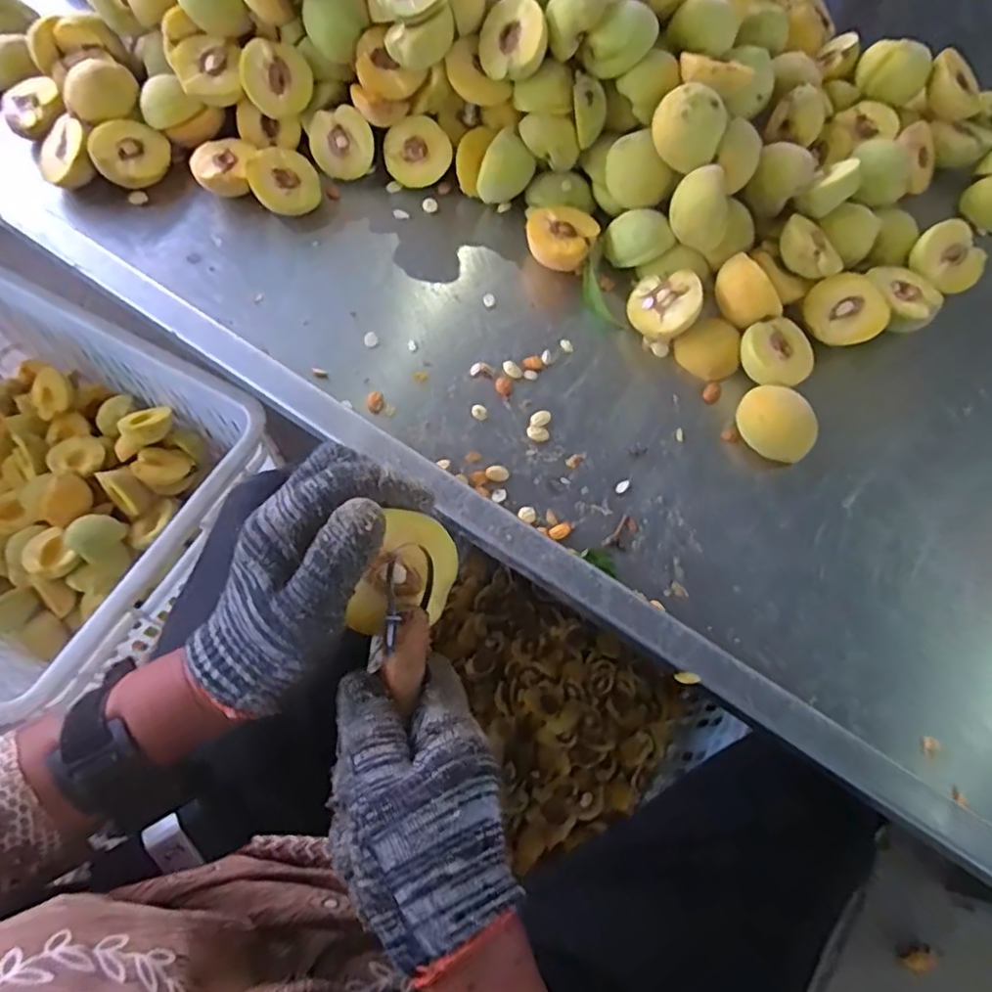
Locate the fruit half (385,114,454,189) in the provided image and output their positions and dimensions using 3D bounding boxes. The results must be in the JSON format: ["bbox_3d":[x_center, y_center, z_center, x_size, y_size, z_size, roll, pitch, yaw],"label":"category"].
[{"bbox_3d":[-0.074,-0.328,0.614,0.060,0.021,0.058,-30,102,9],"label":"fruit half"}]

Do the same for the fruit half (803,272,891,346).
[{"bbox_3d":[0.296,-0.156,0.551,0.058,0.029,0.060,-30,84,15],"label":"fruit half"}]

